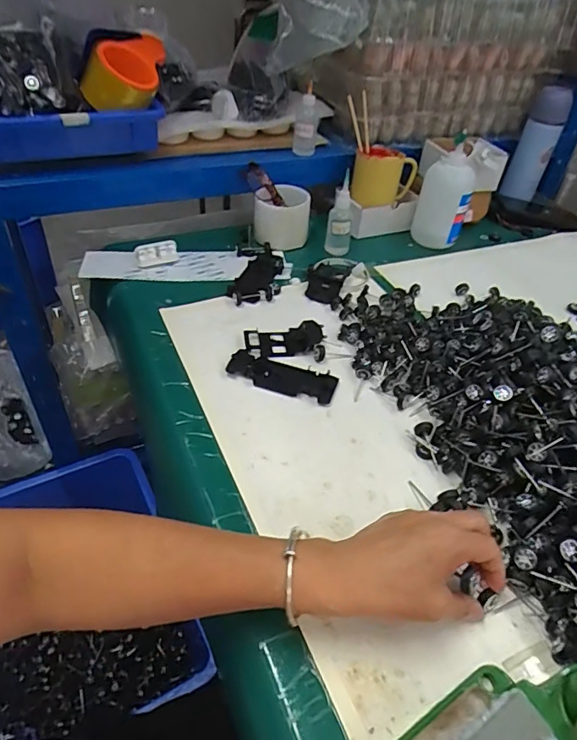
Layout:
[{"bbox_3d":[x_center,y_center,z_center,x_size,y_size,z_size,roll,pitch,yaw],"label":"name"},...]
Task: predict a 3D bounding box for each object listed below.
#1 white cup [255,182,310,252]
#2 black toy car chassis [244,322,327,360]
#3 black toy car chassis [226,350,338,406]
[{"bbox_3d":[-0.010,-0.241,0.769,0.086,0.075,0.071,3,44,0],"label":"white cup"},{"bbox_3d":[-0.005,-0.037,0.601,0.095,0.013,0.050,-8,45,-11],"label":"black toy car chassis"},{"bbox_3d":[-0.007,0.006,0.557,0.124,0.011,0.046,15,45,12],"label":"black toy car chassis"}]

